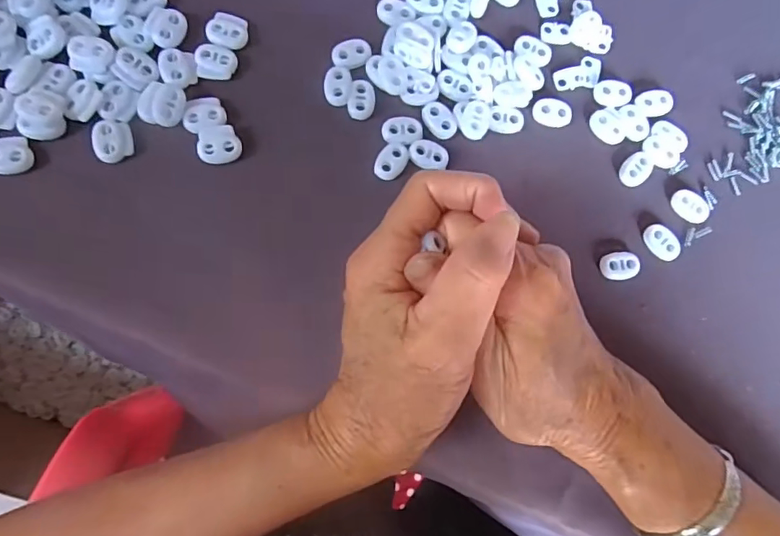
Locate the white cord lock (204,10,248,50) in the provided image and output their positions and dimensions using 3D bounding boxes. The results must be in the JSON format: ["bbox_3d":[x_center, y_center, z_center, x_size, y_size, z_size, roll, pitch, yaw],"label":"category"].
[{"bbox_3d":[-0.089,-0.131,0.279,0.022,0.004,0.020,14,82,-5],"label":"white cord lock"}]

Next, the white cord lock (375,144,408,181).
[{"bbox_3d":[0.001,-0.059,0.279,0.015,0.004,0.023,31,81,-2],"label":"white cord lock"}]

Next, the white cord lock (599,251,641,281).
[{"bbox_3d":[0.130,-0.001,0.287,0.022,0.005,0.016,-3,84,-7],"label":"white cord lock"}]

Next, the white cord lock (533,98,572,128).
[{"bbox_3d":[0.094,-0.090,0.296,0.023,0.005,0.015,6,83,-6],"label":"white cord lock"}]

